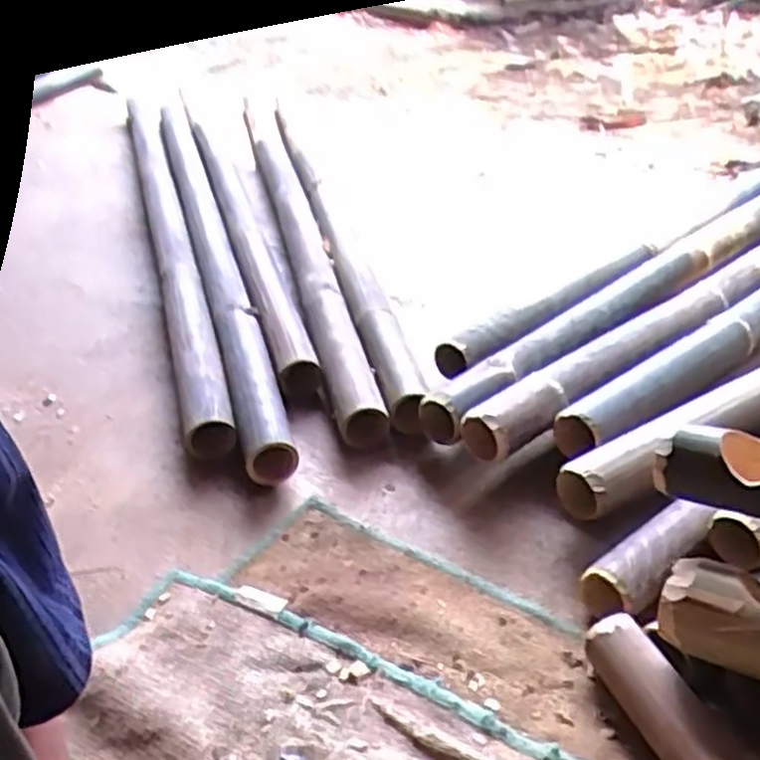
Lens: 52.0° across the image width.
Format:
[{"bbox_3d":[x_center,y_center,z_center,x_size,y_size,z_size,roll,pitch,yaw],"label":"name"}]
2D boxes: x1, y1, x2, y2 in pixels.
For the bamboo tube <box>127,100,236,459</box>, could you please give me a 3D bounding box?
[{"bbox_3d":[-0.407,-0.306,1.471,0.063,0.059,1.452,-12,35,-13],"label":"bamboo tube"}]

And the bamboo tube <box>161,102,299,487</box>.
[{"bbox_3d":[-0.318,-0.272,1.444,0.072,0.083,1.478,-12,35,-13],"label":"bamboo tube"}]

